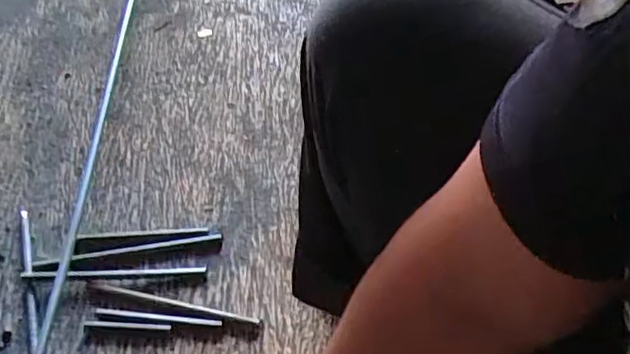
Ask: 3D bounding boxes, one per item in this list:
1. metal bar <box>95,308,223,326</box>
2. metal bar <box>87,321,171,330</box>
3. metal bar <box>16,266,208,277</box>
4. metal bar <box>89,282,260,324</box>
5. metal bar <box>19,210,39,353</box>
[{"bbox_3d":[-0.199,0.178,0.736,0.162,0.005,0.011,3,54,6],"label":"metal bar"},{"bbox_3d":[-0.239,0.188,0.739,0.111,0.004,0.007,1,53,5],"label":"metal bar"},{"bbox_3d":[-0.271,0.127,0.780,0.244,0.012,0.010,-3,53,2],"label":"metal bar"},{"bbox_3d":[-0.184,0.160,0.746,0.228,0.004,0.011,9,54,11],"label":"metal bar"},{"bbox_3d":[-0.384,0.135,0.779,0.014,0.006,0.225,-18,54,-9],"label":"metal bar"}]

